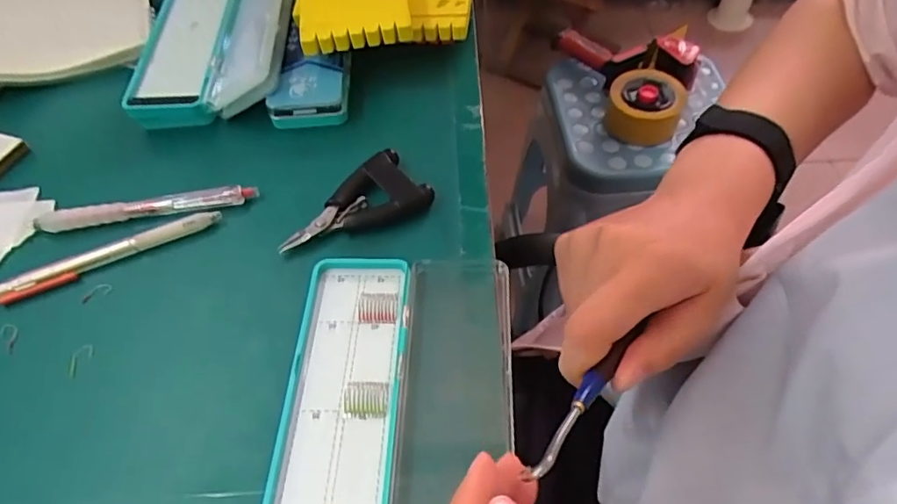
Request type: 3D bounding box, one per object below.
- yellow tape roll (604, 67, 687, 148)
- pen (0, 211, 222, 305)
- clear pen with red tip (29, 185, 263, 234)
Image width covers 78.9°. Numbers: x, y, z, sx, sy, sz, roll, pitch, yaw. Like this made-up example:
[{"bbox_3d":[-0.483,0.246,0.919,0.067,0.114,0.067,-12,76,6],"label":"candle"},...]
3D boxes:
[{"bbox_3d":[0.273,-0.206,0.754,0.094,0.059,0.110,25,59,19],"label":"yellow tape roll"},{"bbox_3d":[-0.210,0.002,0.333,0.139,0.010,0.014,-24,57,-14],"label":"pen"},{"bbox_3d":[-0.195,-0.030,0.352,0.136,0.010,0.014,-9,55,-4],"label":"clear pen with red tip"}]

